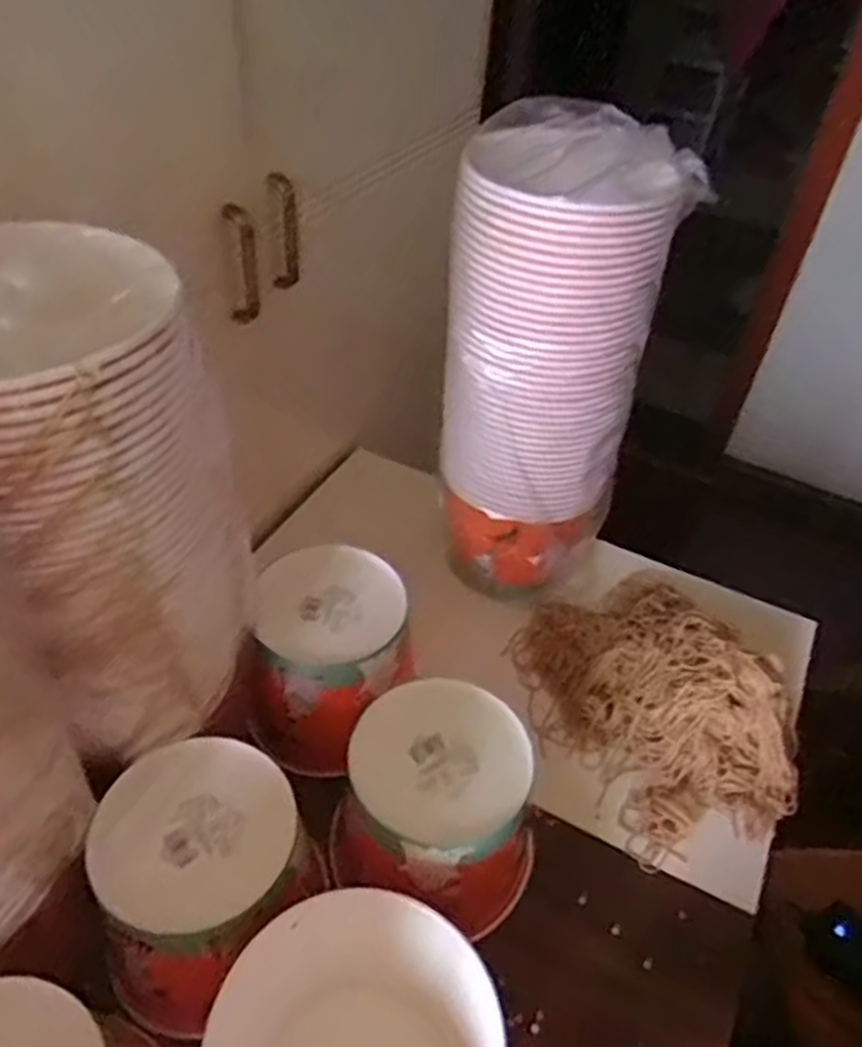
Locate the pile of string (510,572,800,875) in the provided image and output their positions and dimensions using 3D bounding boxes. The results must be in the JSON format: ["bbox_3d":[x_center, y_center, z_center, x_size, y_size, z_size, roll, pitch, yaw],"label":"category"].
[{"bbox_3d":[0.204,0.150,0.727,0.200,0.076,0.275,-13,47,-19],"label":"pile of string"}]

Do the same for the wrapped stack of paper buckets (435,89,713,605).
[{"bbox_3d":[0.102,-0.132,0.720,0.173,0.395,0.158,13,44,7],"label":"wrapped stack of paper buckets"}]

